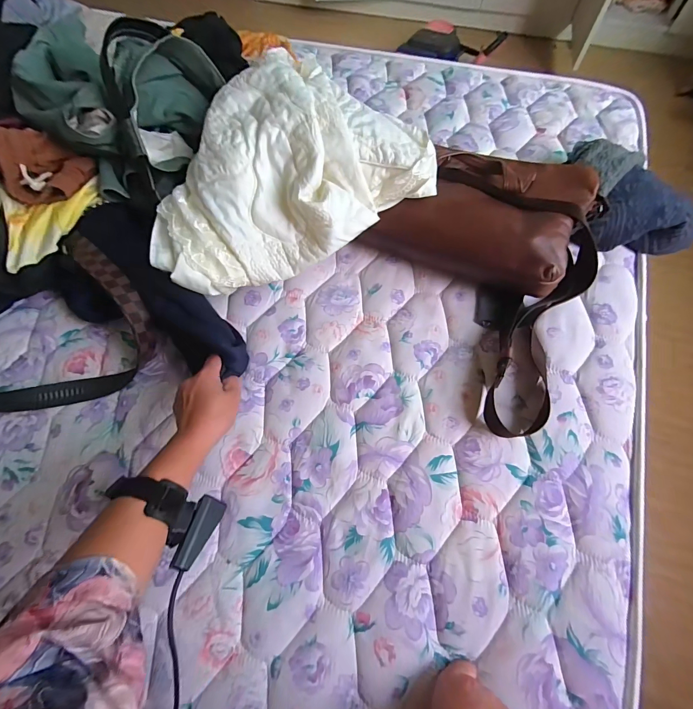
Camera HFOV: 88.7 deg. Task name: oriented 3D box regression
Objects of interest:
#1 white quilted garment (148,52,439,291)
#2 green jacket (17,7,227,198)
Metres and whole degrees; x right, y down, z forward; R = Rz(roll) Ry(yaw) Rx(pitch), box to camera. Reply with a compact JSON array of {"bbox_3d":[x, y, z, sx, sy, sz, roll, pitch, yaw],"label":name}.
[{"bbox_3d":[-0.101,-0.271,0.511,0.430,0.129,0.280,-30,69,-10],"label":"white quilted garment"},{"bbox_3d":[-0.365,-0.386,0.544,0.286,0.119,0.226,20,69,10],"label":"green jacket"}]

